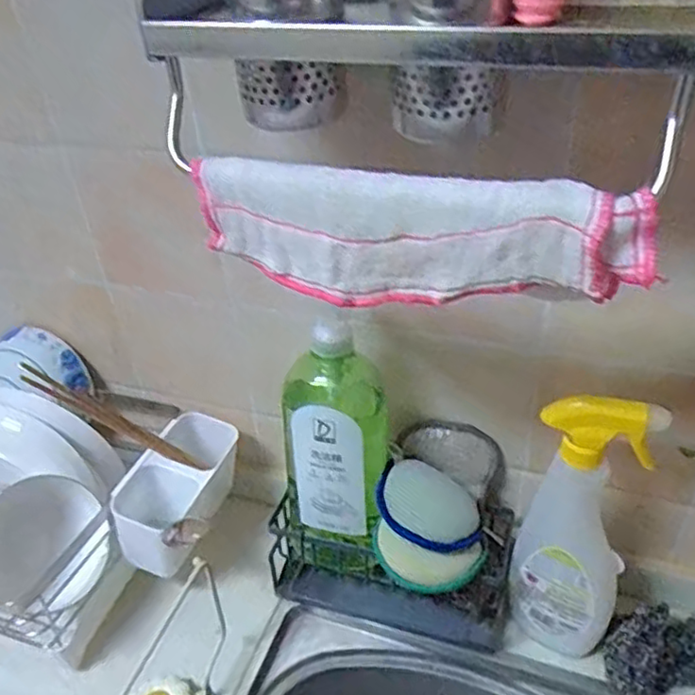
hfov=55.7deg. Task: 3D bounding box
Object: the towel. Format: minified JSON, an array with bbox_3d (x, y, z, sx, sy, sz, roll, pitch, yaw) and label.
[{"bbox_3d":[0.033,-0.060,0.367,0.247,0.073,0.020,8,39,16],"label":"towel"}]

